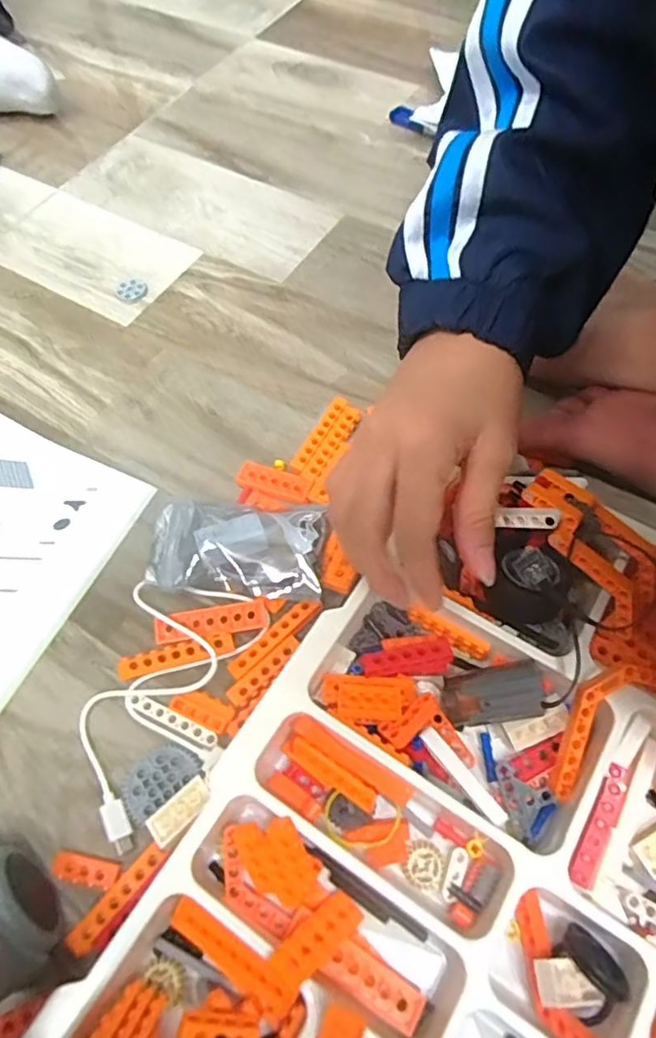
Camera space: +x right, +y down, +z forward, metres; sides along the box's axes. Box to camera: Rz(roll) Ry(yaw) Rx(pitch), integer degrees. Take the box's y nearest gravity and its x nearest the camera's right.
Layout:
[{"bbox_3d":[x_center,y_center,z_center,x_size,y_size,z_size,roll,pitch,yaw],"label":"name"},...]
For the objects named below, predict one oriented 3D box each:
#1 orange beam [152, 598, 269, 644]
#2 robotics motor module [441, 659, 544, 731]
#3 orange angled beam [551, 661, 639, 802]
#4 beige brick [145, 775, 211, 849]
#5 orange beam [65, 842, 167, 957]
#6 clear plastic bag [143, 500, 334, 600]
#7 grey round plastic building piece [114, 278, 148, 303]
[{"bbox_3d":[-0.068,0.059,0.357,0.064,0.006,0.015,-12,61,-3],"label":"orange beam"},{"bbox_3d":[0.083,0.089,0.313,0.049,0.017,0.023,-19,41,20],"label":"robotics motor module"},{"bbox_3d":[0.123,0.099,0.293,0.020,0.007,0.070,25,90,18],"label":"orange angled beam"},{"bbox_3d":[-0.072,0.143,0.303,0.032,0.012,0.018,-37,66,-16],"label":"beige brick"},{"bbox_3d":[-0.099,0.179,0.292,0.012,0.004,0.055,37,69,21],"label":"orange beam"},{"bbox_3d":[-0.056,0.015,0.372,0.106,0.017,0.063,4,62,5],"label":"clear plastic bag"},{"bbox_3d":[-0.158,-0.183,0.493,0.025,0.004,0.024,-2,59,3],"label":"grey round plastic building piece"}]

